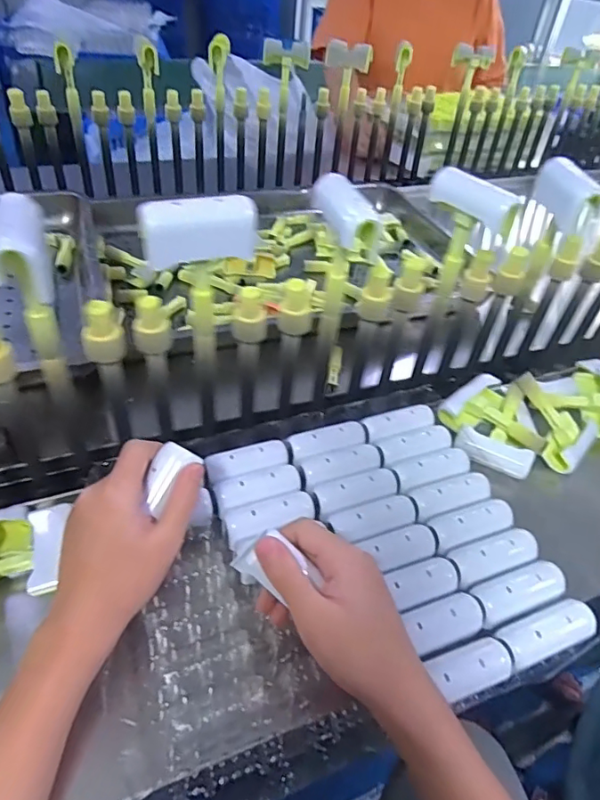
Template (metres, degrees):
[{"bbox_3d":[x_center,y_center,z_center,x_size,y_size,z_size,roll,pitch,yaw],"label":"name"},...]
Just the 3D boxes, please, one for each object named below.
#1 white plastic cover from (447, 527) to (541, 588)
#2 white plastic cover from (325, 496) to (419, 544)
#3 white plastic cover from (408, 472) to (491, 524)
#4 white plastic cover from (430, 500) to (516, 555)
[{"bbox_3d":[0.161,0.127,0.435,0.073,0.014,0.031,-12,46,-18],"label":"white plastic cover"},{"bbox_3d":[0.067,0.101,0.448,0.078,0.011,0.033,-11,46,-18],"label":"white plastic cover"},{"bbox_3d":[0.136,0.085,0.475,0.073,0.014,0.032,-12,46,-19],"label":"white plastic cover"},{"bbox_3d":[0.148,0.106,0.454,0.072,0.015,0.032,-12,46,-18],"label":"white plastic cover"}]

